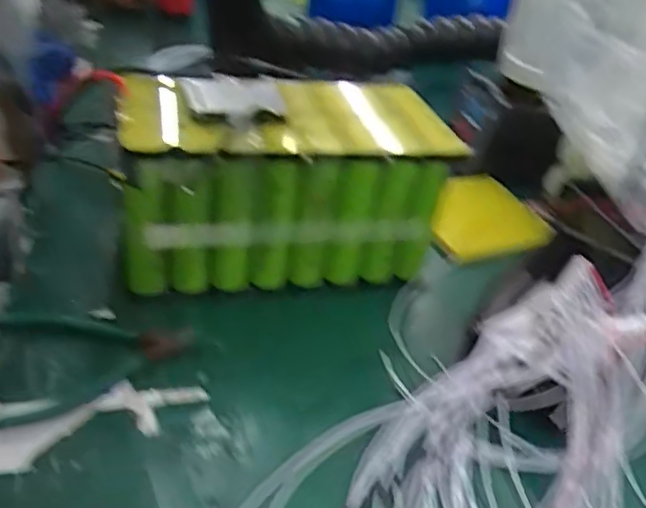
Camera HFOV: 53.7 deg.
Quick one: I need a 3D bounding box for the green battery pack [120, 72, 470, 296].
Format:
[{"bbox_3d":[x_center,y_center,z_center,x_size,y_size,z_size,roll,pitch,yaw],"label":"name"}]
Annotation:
[{"bbox_3d":[-0.029,-0.062,0.584,0.288,0.159,0.133,-3,36,-16],"label":"green battery pack"}]

